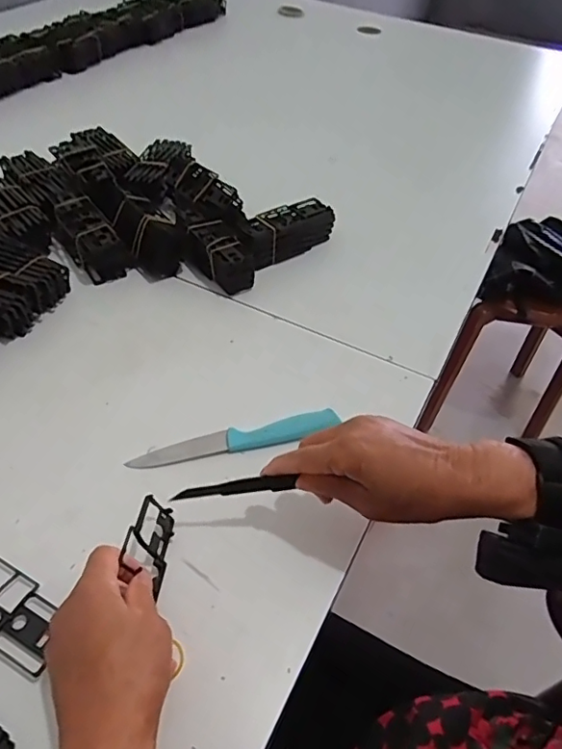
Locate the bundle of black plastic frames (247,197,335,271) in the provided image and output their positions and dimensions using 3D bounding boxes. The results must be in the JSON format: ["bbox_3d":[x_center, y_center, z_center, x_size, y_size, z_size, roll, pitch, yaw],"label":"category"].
[{"bbox_3d":[0.001,-0.173,0.665,0.128,0.045,0.052,-31,57,-29],"label":"bundle of black plastic frames"}]

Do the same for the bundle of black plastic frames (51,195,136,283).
[{"bbox_3d":[-0.218,-0.150,0.627,0.054,0.056,0.098,-30,56,-29],"label":"bundle of black plastic frames"}]

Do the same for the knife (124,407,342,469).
[{"bbox_3d":[-0.038,0.056,0.475,0.178,0.016,0.023,-8,48,-12],"label":"knife"}]

